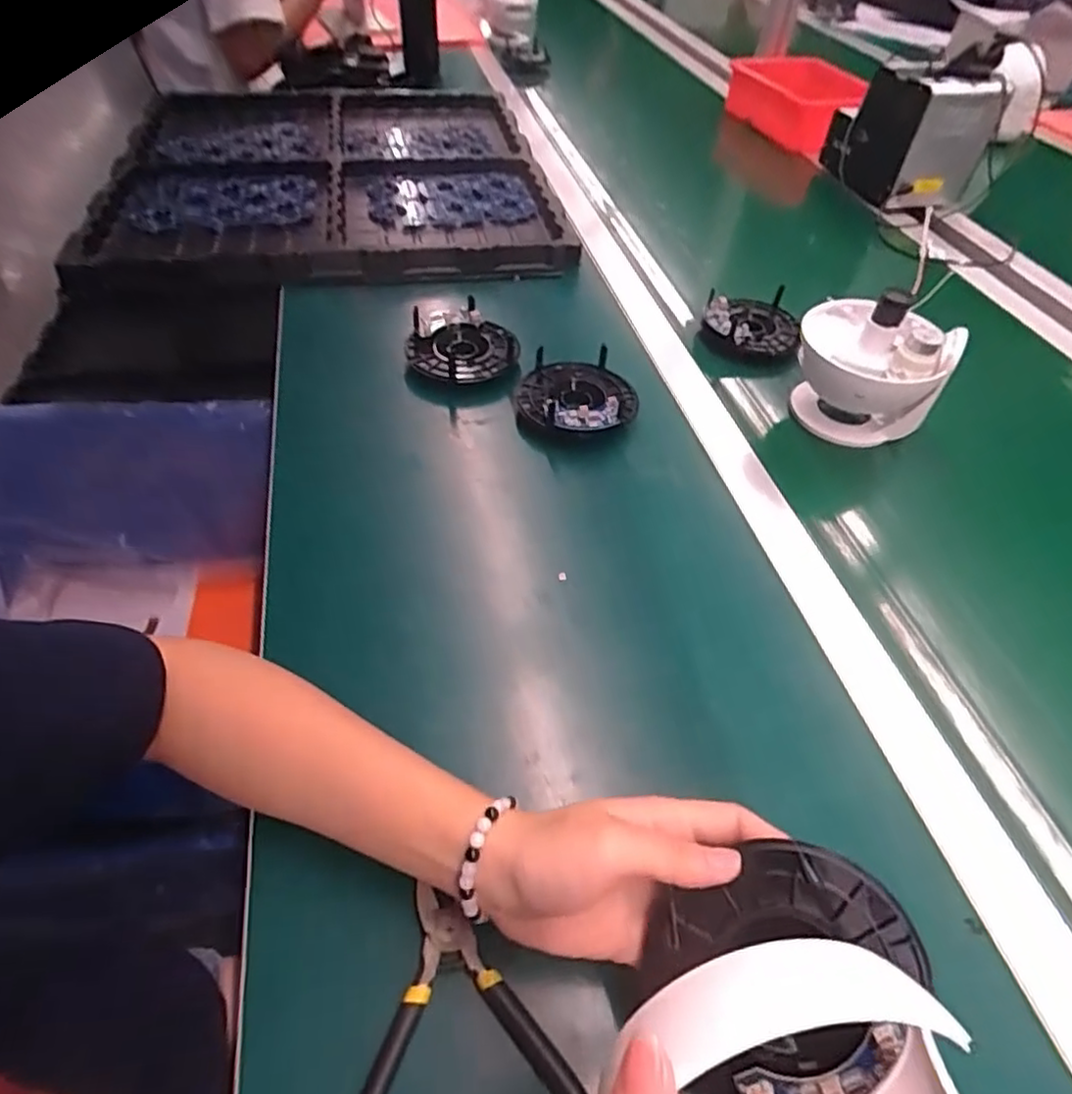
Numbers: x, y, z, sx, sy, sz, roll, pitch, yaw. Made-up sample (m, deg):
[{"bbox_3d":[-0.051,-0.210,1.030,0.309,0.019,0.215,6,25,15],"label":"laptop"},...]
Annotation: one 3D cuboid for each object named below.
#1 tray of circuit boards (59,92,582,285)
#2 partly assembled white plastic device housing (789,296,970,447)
[{"bbox_3d":[-0.256,-0.488,0.833,0.512,0.047,0.573,-8,50,-10],"label":"tray of circuit boards"},{"bbox_3d":[0.278,-0.146,0.551,0.116,0.108,0.098,28,53,19],"label":"partly assembled white plastic device housing"}]

